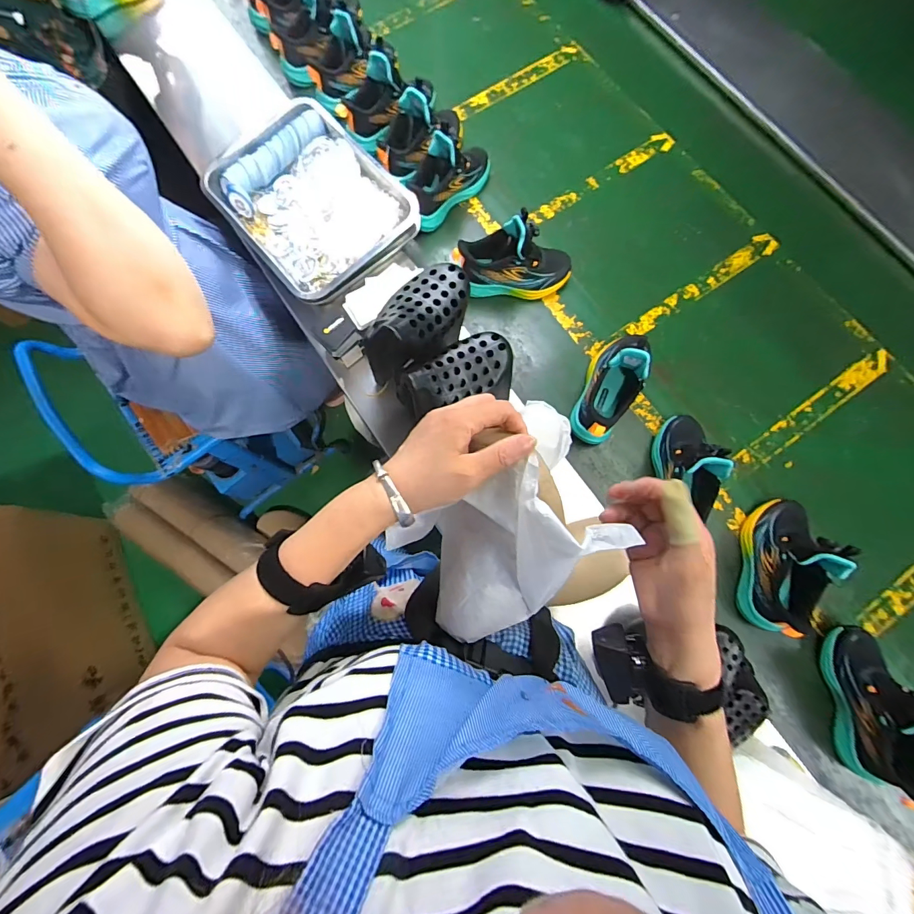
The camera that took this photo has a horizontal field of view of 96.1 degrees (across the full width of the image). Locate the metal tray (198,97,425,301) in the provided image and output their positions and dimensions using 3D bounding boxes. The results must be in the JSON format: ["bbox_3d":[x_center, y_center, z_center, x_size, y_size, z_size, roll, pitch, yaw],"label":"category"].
[{"bbox_3d":[-0.256,-0.449,0.725,0.262,0.056,0.348,-40,81,-8],"label":"metal tray"}]

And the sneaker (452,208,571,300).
[{"bbox_3d":[0.102,-0.341,0.712,0.200,0.131,0.080,-5,81,-2],"label":"sneaker"}]

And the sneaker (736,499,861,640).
[{"bbox_3d":[0.486,0.155,0.600,0.091,0.144,0.198,4,80,-1],"label":"sneaker"}]

